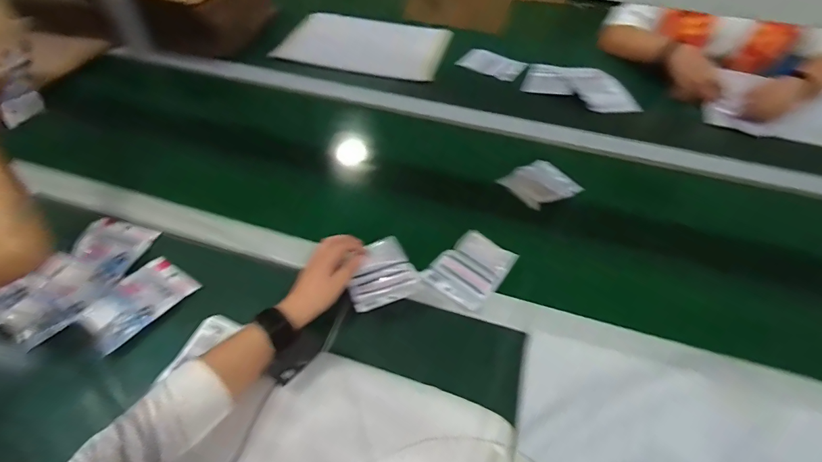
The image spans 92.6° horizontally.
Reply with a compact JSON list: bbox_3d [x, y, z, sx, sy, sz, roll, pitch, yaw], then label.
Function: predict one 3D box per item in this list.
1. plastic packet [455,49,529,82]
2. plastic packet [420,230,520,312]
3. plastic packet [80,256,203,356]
[{"bbox_3d":[0.211,-0.431,1.012,0.159,0.009,0.094,23,61,9],"label":"plastic packet"},{"bbox_3d":[0.091,0.058,0.615,0.102,0.022,0.126,31,57,23],"label":"plastic packet"},{"bbox_3d":[-0.397,0.096,0.570,0.091,0.029,0.136,31,57,23],"label":"plastic packet"}]

